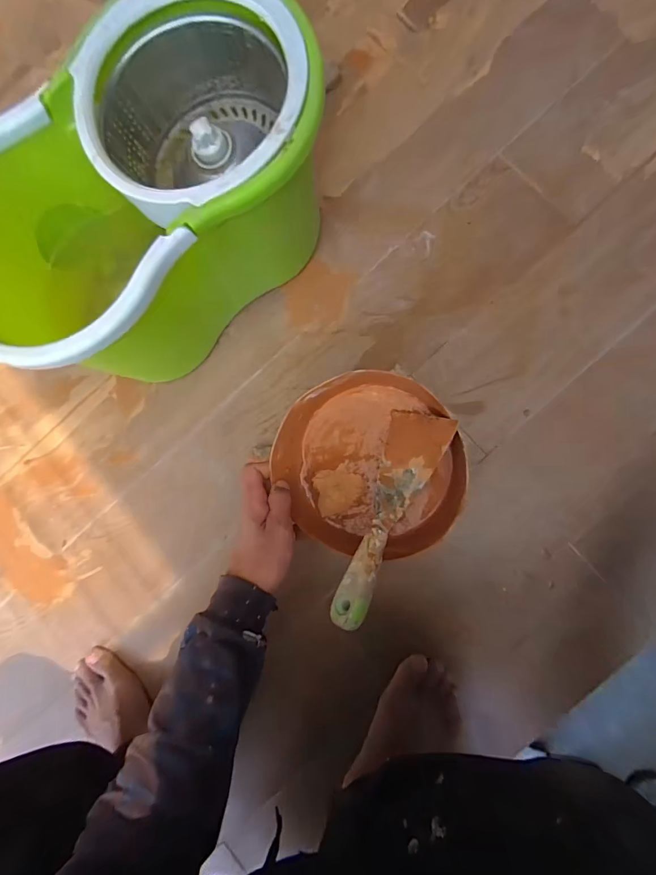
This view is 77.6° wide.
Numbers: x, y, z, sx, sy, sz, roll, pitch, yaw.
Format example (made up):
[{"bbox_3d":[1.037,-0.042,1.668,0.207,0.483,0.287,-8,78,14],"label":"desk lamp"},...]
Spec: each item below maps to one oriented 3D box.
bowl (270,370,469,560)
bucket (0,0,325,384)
[{"bbox_3d":[0.038,0.028,0.407,0.173,0.070,0.169,-1,85,7],"label":"bowl"},{"bbox_3d":[-0.189,-0.247,0.508,0.264,0.267,0.418,43,92,8],"label":"bucket"}]

